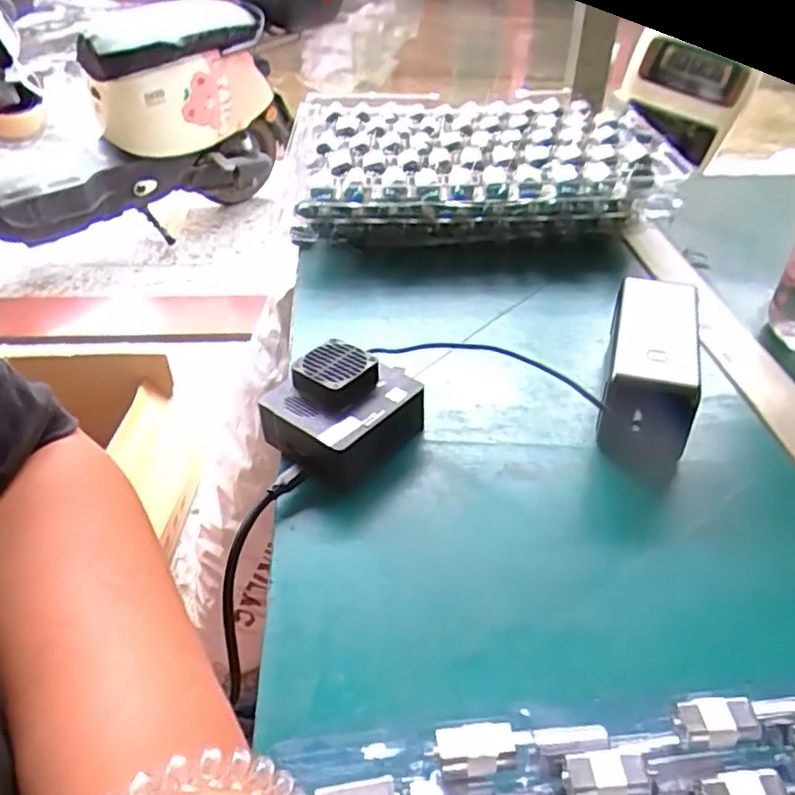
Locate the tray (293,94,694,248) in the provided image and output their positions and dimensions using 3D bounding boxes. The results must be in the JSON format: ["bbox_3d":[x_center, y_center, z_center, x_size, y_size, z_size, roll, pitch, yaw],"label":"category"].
[{"bbox_3d":[0.083,-0.233,0.682,0.356,0.069,0.257,-4,39,-5],"label":"tray"}]

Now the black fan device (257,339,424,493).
[{"bbox_3d":[-0.031,0.006,0.398,0.076,0.045,0.080,30,47,32],"label":"black fan device"}]

